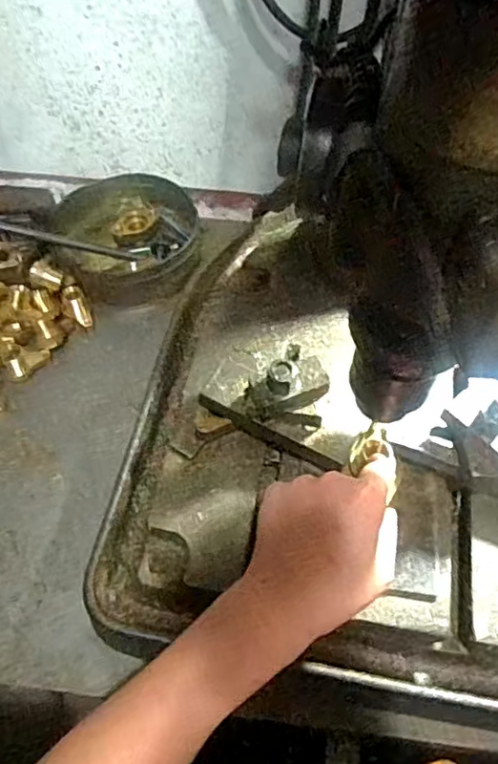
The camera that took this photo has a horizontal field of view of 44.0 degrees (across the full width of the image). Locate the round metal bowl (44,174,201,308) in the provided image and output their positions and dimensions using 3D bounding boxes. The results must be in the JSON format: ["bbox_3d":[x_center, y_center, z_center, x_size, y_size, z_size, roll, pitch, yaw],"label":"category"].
[{"bbox_3d":[-0.133,-0.160,0.675,0.151,0.063,0.157,1,56,-1],"label":"round metal bowl"}]

